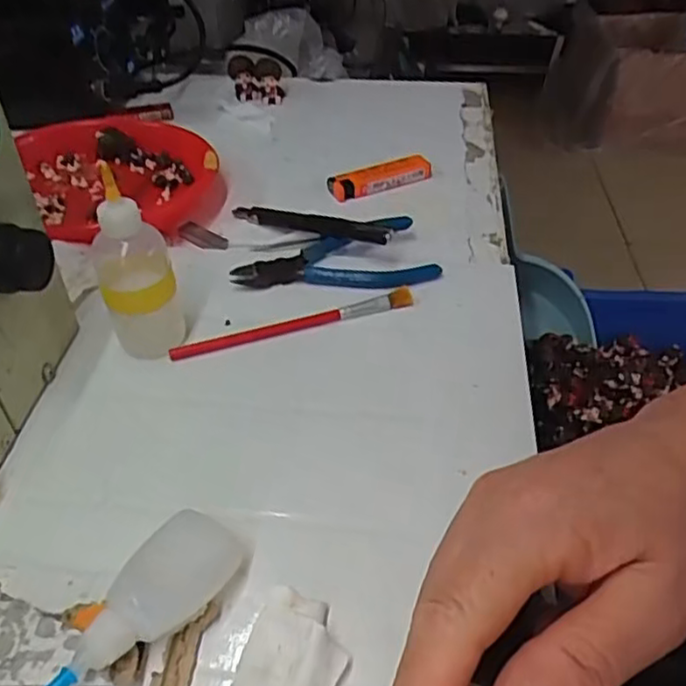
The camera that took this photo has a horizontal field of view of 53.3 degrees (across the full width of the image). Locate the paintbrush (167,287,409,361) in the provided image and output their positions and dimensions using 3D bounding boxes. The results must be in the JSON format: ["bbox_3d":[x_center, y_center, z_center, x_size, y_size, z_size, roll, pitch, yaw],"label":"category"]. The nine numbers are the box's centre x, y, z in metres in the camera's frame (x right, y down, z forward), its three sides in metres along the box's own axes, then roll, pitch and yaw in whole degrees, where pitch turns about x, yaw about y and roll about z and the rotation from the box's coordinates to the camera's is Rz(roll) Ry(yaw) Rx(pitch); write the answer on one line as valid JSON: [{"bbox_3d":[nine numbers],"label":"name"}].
[{"bbox_3d":[-0.026,-0.011,0.391,0.142,0.010,0.012,-13,45,-16],"label":"paintbrush"}]

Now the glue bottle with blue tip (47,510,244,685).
[{"bbox_3d":[-0.081,0.101,0.259,0.095,0.028,0.035,-32,53,-31],"label":"glue bottle with blue tip"}]

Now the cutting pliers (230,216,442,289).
[{"bbox_3d":[-0.005,-0.058,0.447,0.127,0.014,0.064,-1,43,-4],"label":"cutting pliers"}]

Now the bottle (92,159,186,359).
[{"bbox_3d":[-0.108,-0.040,0.359,0.039,0.094,0.038,-8,44,-11],"label":"bottle"}]

